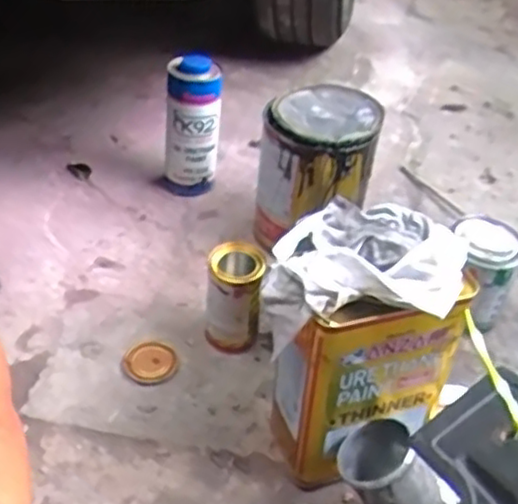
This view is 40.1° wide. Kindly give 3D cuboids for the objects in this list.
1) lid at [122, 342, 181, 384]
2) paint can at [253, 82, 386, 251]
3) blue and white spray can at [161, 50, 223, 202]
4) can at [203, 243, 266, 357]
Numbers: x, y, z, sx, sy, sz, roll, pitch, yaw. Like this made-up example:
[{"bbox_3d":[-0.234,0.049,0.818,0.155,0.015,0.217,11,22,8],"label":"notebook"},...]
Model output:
[{"bbox_3d":[-0.136,0.140,0.894,0.068,0.013,0.059,-6,41,-12],"label":"lid"},{"bbox_3d":[0.086,-0.117,1.044,0.151,0.207,0.163,3,40,-2],"label":"paint can"},{"bbox_3d":[-0.108,-0.190,1.113,0.093,0.202,0.070,1,40,-5],"label":"blue and white spray can"},{"bbox_3d":[-0.032,0.063,0.887,0.066,0.136,0.066,3,40,-2],"label":"can"}]

